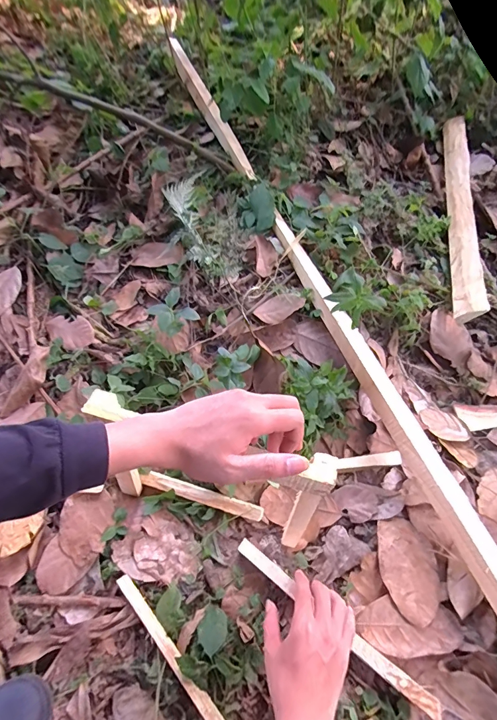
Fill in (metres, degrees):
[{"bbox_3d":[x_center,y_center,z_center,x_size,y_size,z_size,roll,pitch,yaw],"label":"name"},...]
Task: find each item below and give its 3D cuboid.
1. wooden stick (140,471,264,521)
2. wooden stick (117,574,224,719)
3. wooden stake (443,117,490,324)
[{"bbox_3d":[-0.071,0.204,0.580,0.188,0.017,0.023,13,61,11],"label":"wooden stick"},{"bbox_3d":[-0.095,0.367,0.475,0.017,0.013,0.227,-40,65,-19],"label":"wooden stick"},{"bbox_3d":[0.471,-0.354,0.850,0.047,0.057,0.686,10,60,9],"label":"wooden stake"}]

